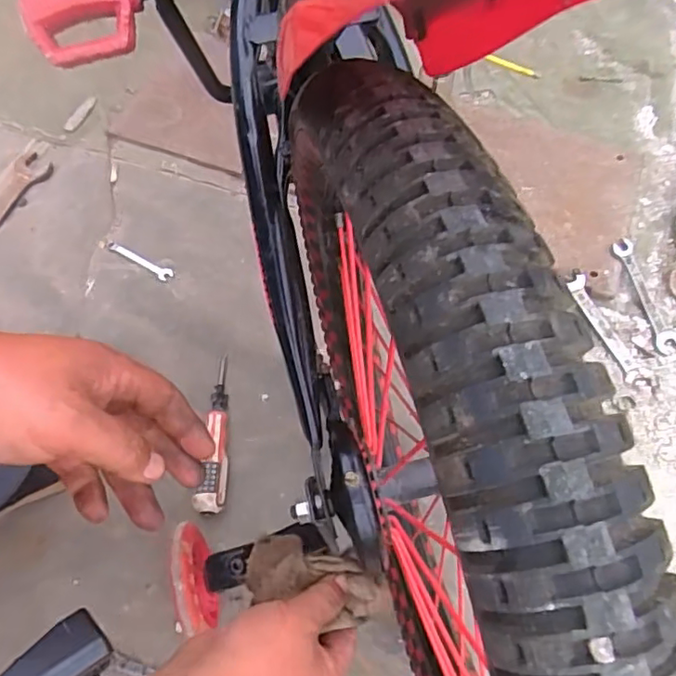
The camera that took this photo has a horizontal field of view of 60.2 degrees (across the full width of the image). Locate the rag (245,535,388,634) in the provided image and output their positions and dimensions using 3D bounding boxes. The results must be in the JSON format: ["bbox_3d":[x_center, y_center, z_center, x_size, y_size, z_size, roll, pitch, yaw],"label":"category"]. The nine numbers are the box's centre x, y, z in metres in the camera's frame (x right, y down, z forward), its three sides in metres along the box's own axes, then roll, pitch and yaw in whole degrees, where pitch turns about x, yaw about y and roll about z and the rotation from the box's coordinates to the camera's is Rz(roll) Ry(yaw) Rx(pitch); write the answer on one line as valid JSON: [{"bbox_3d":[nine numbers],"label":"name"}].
[{"bbox_3d":[-0.017,0.167,0.400,0.106,0.030,0.045,4,61,29],"label":"rag"}]

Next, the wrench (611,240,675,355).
[{"bbox_3d":[0.387,-0.054,0.732,0.033,0.009,0.152,-13,75,-12],"label":"wrench"}]

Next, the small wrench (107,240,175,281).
[{"bbox_3d":[-0.262,-0.102,0.766,0.107,0.004,0.019,27,66,13],"label":"small wrench"}]

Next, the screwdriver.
[{"bbox_3d":[-0.136,0.104,0.644,0.028,0.037,0.175,-1,63,-1],"label":"screwdriver"}]

